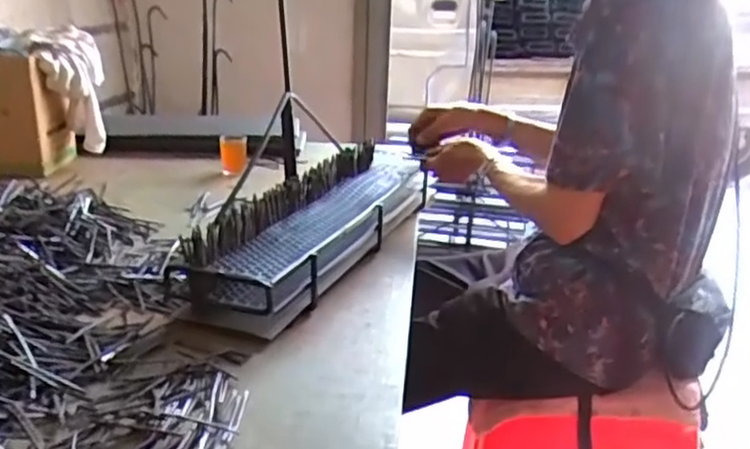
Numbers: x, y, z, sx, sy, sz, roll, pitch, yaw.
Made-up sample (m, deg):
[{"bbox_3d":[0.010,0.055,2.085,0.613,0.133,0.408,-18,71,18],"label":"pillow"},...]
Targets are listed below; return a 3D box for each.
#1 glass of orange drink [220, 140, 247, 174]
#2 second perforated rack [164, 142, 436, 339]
[{"bbox_3d":[-0.294,-0.142,1.429,0.055,0.068,0.054,-3,20,-12],"label":"glass of orange drink"},{"bbox_3d":[-0.078,-0.015,1.040,0.169,0.113,0.589,10,22,22],"label":"second perforated rack"}]

